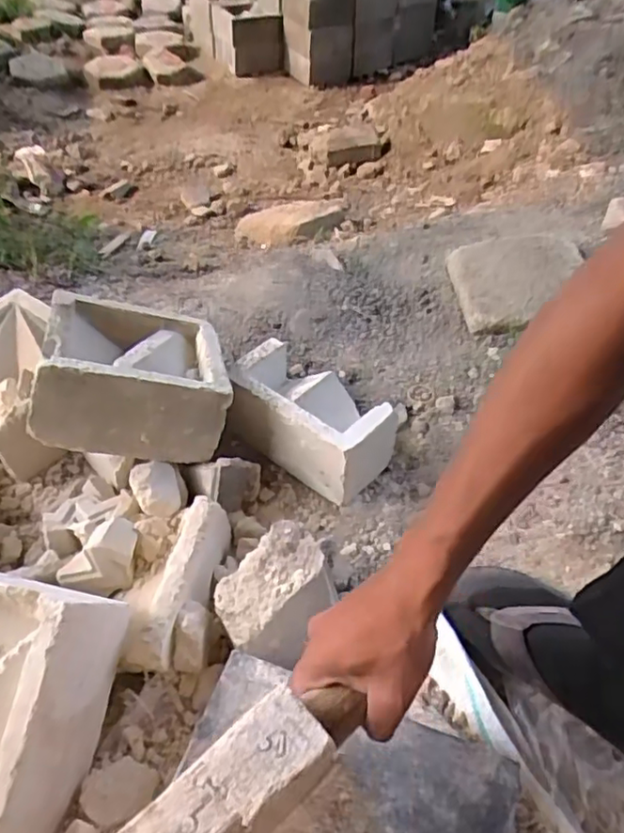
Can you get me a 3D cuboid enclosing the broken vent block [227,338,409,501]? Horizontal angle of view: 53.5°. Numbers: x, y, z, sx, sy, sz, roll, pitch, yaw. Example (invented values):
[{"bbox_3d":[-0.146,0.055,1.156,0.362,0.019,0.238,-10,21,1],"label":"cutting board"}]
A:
[{"bbox_3d":[-0.006,-0.005,0.775,0.207,0.092,0.124,34,56,28],"label":"broken vent block"}]

